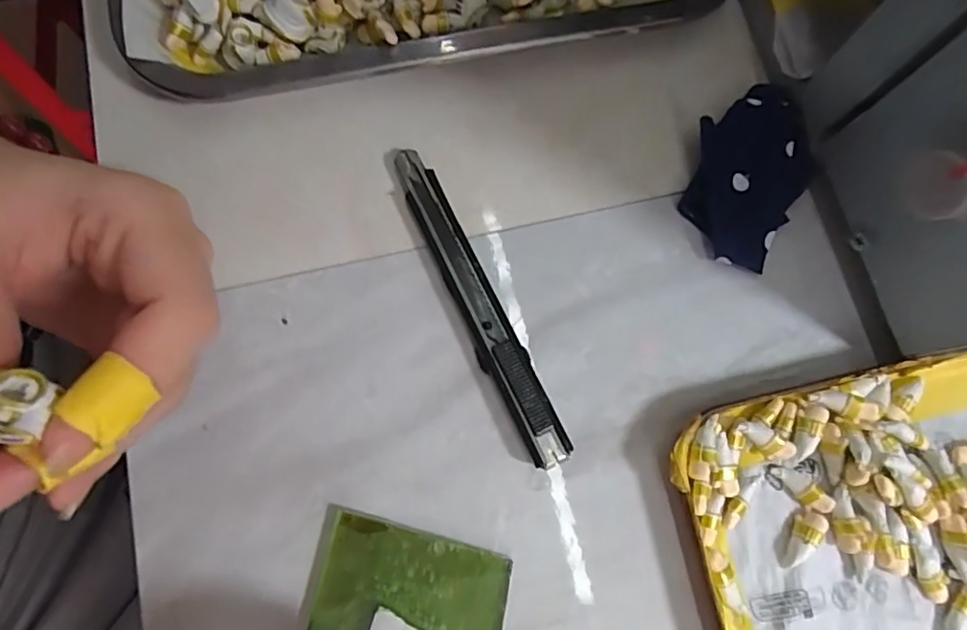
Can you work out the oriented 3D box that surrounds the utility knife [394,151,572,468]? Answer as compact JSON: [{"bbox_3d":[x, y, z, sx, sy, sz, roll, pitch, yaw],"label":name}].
[{"bbox_3d":[-0.003,-0.005,0.216,0.016,0.010,0.133,-24,77,-6],"label":"utility knife"}]

